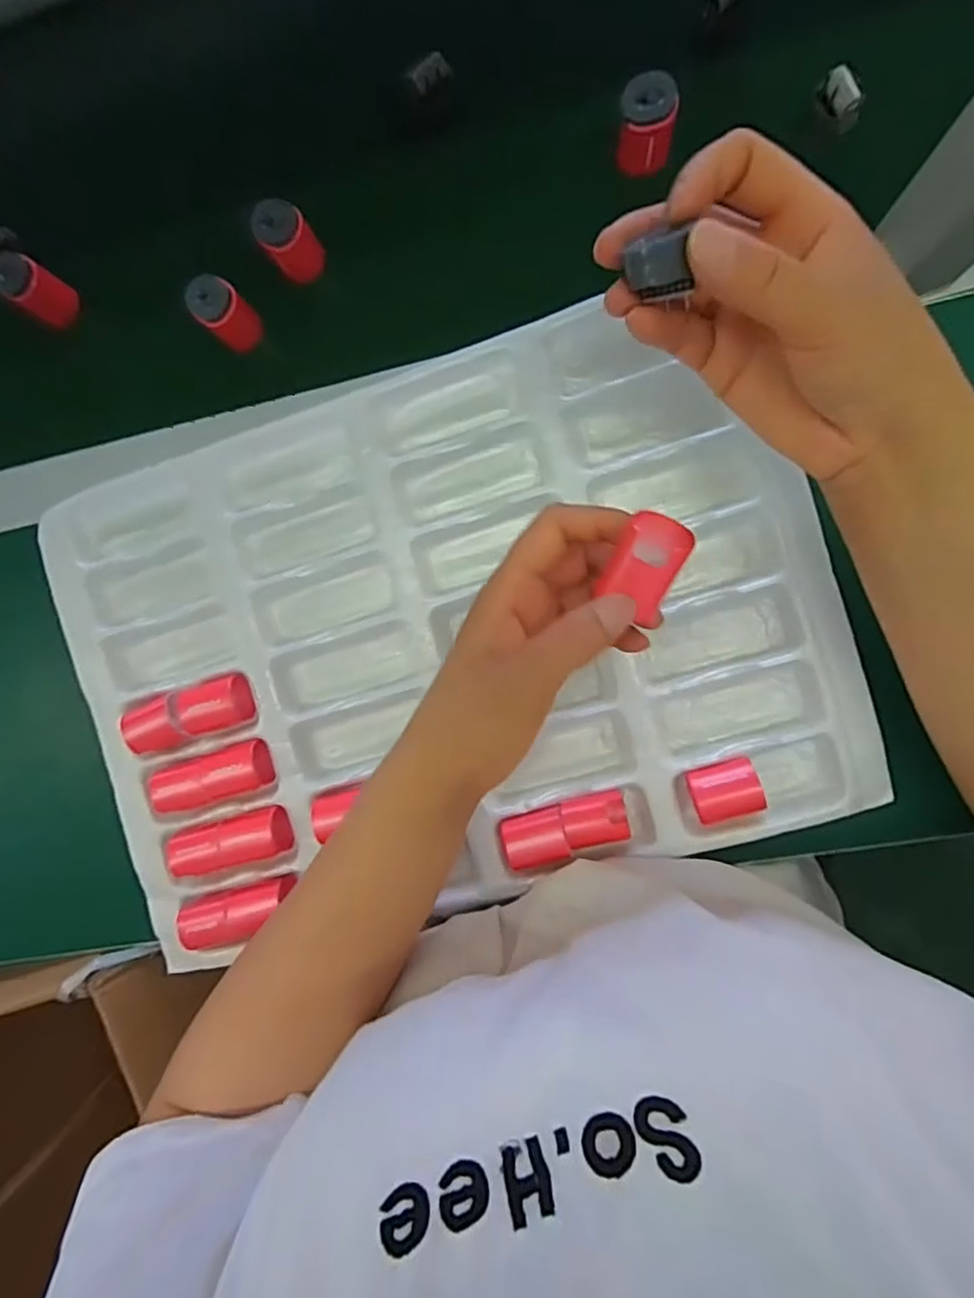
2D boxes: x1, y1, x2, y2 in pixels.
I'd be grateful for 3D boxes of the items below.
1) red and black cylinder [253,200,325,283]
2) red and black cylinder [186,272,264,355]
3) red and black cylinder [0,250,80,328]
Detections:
[{"bbox_3d":[-0.121,-0.252,0.391,0.029,0.039,0.033,-33,88,8],"label":"red and black cylinder"},{"bbox_3d":[-0.164,-0.211,0.395,0.028,0.037,0.033,-43,87,7],"label":"red and black cylinder"},{"bbox_3d":[-0.302,-0.241,0.418,0.031,0.043,0.029,0,93,7],"label":"red and black cylinder"}]

